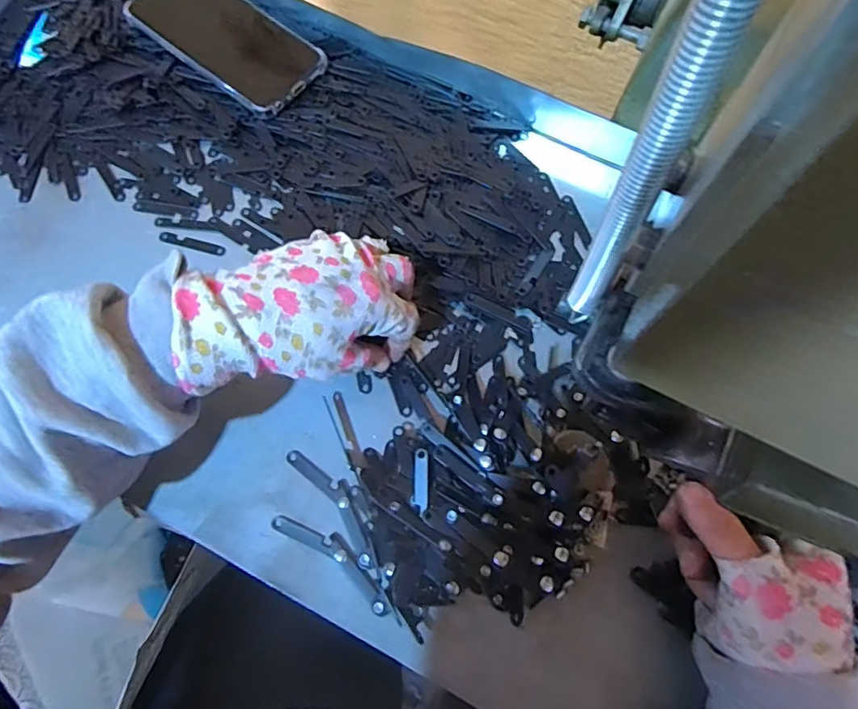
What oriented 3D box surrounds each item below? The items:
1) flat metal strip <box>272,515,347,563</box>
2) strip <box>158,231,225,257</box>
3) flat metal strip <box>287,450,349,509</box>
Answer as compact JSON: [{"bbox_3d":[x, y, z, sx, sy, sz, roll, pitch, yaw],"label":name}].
[{"bbox_3d":[-0.074,0.114,0.343,0.051,0.004,0.010,22,66,11],"label":"flat metal strip"},{"bbox_3d":[-0.179,-0.084,0.417,0.054,0.004,0.009,17,70,5],"label":"strip"},{"bbox_3d":[-0.071,0.080,0.355,0.050,0.004,0.010,38,73,12],"label":"flat metal strip"}]

